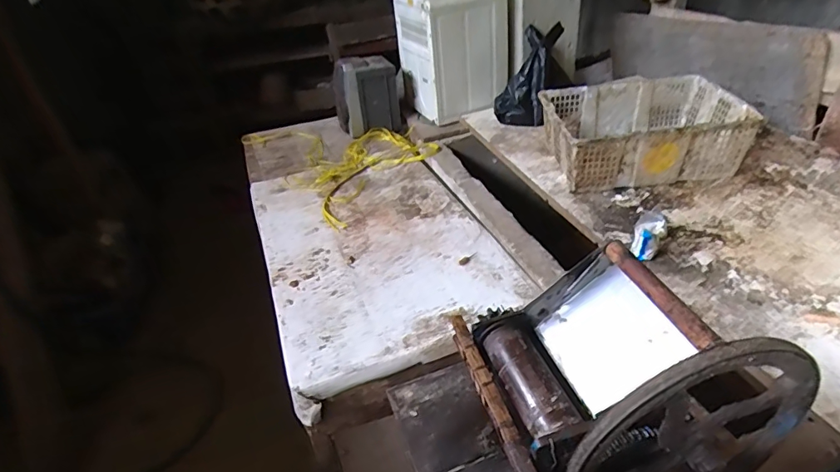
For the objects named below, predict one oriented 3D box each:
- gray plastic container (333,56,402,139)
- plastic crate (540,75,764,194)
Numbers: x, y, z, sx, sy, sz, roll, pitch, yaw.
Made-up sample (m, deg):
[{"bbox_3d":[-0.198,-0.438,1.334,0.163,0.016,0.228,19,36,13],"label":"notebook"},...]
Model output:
[{"bbox_3d":[-0.191,-0.533,1.782,0.281,0.272,0.165,-9,33,-19],"label":"gray plastic container"},{"bbox_3d":[0.604,-0.294,1.328,0.481,0.170,0.373,-6,36,3],"label":"plastic crate"}]

